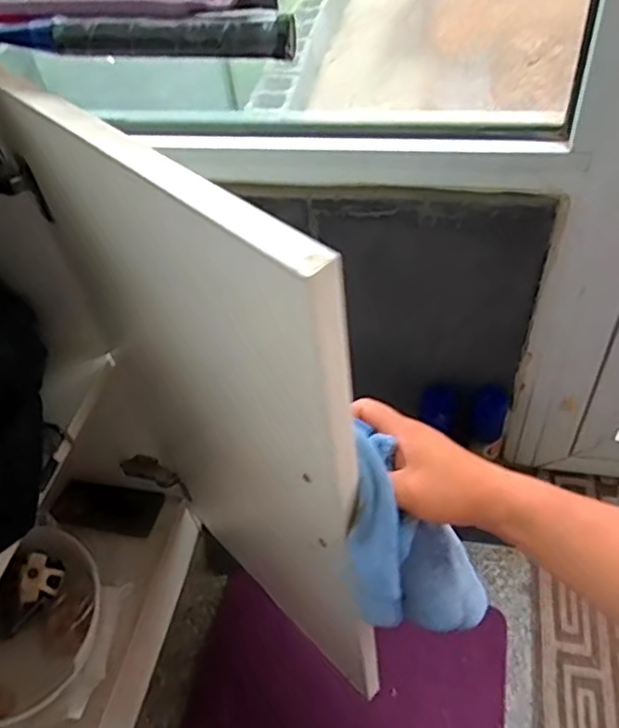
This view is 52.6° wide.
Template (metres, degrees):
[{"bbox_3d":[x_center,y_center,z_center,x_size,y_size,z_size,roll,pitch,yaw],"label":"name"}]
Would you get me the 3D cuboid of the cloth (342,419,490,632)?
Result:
[{"bbox_3d":[0.073,0.152,0.476,0.065,0.231,0.094,-14,42,28],"label":"cloth"}]

